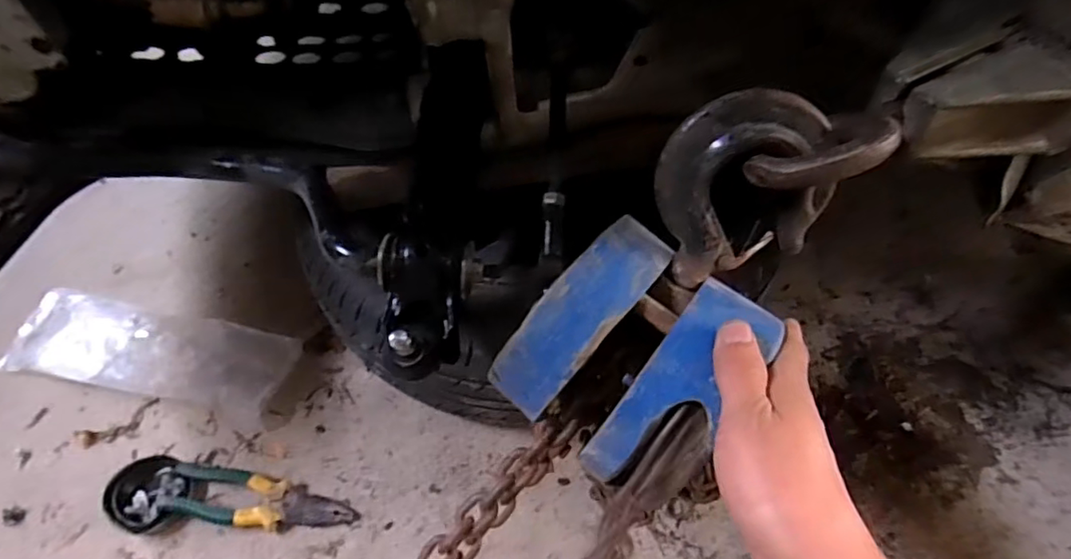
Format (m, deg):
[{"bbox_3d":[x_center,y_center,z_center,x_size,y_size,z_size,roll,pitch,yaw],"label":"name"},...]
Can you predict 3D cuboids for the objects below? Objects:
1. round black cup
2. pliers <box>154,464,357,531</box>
[{"bbox_3d":[-0.408,0.230,0.626,0.088,0.032,0.074,18,56,18],"label":"round black cup"},{"bbox_3d":[-0.288,0.234,0.617,0.204,0.024,0.055,7,53,10],"label":"pliers"}]

